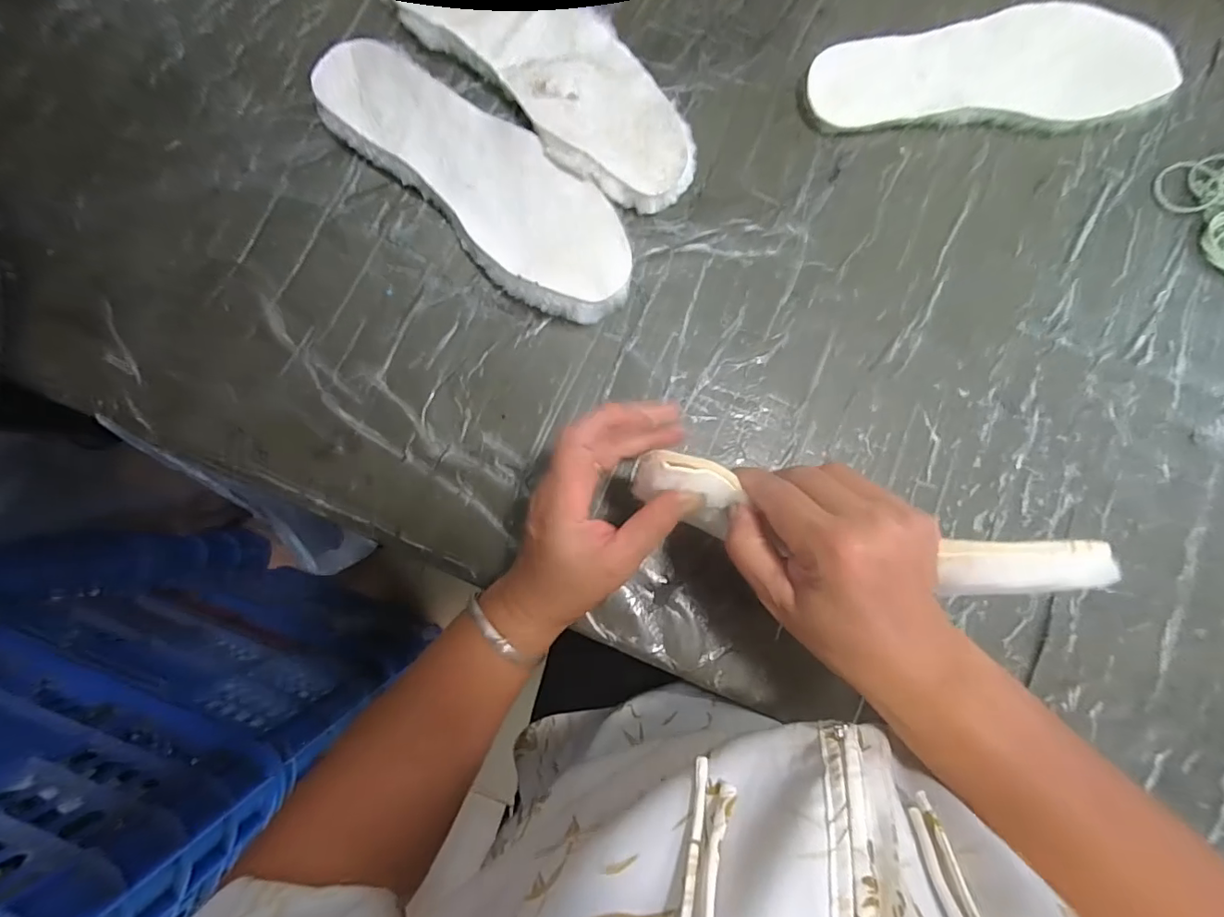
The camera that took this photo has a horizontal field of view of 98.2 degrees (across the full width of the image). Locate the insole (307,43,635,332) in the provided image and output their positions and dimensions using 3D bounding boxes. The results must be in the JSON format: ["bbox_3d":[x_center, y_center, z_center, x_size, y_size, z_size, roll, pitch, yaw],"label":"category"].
[{"bbox_3d":[-0.095,-0.202,0.384,0.267,0.023,0.090,43,84,5],"label":"insole"}]

